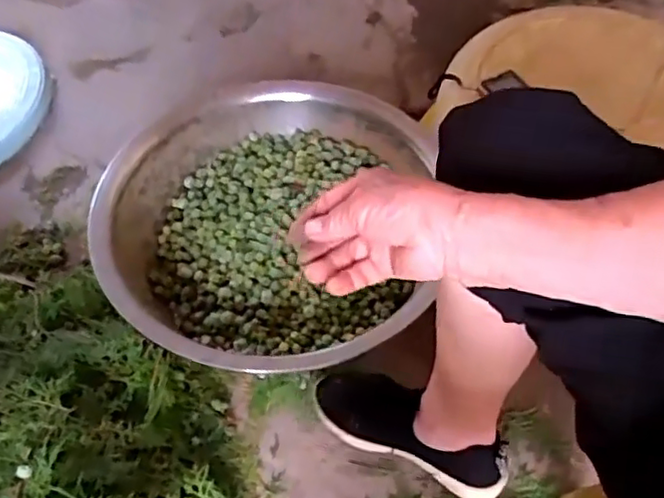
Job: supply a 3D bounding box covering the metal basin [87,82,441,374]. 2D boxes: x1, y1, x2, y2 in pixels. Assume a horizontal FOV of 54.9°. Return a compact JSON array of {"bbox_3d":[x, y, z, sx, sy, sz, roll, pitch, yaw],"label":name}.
[{"bbox_3d":[-0.097,-0.052,0.870,0.418,0.168,0.423,11,57,11],"label":"metal basin"}]

